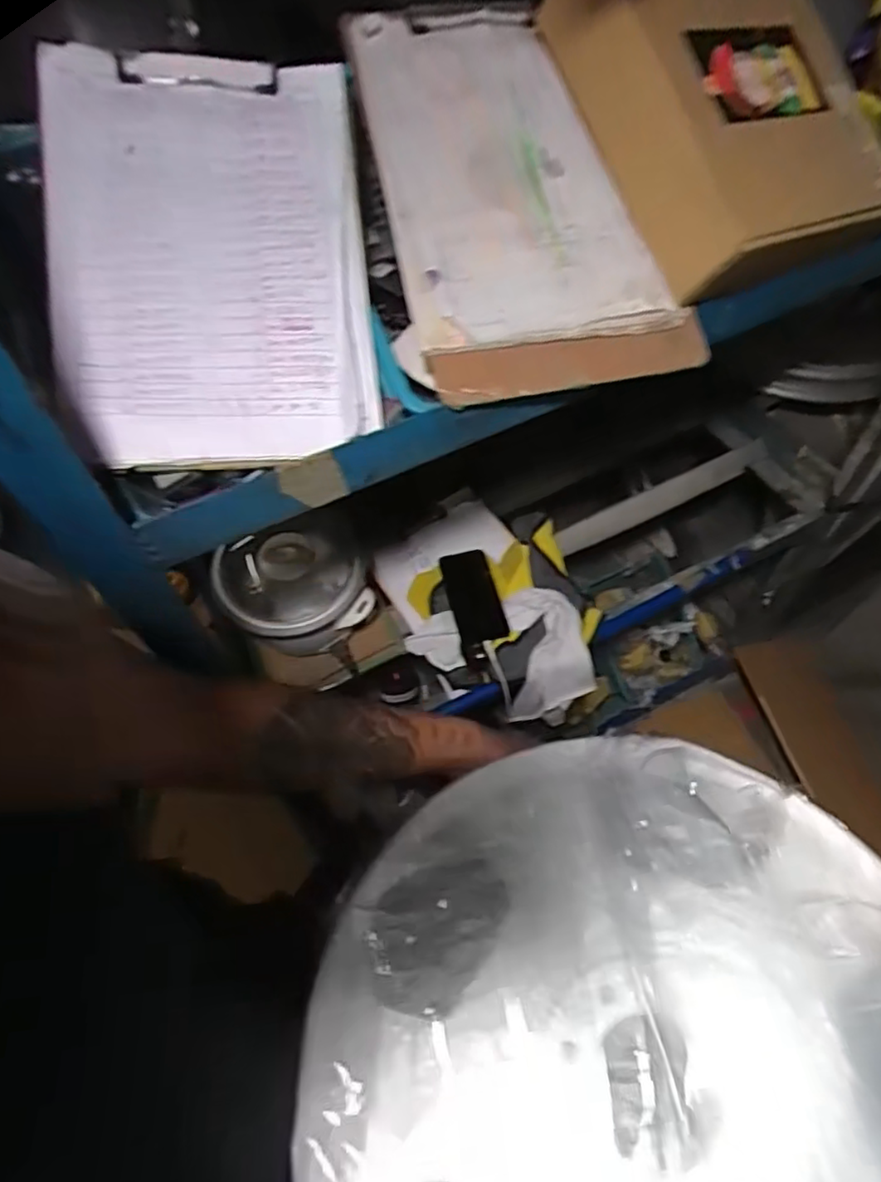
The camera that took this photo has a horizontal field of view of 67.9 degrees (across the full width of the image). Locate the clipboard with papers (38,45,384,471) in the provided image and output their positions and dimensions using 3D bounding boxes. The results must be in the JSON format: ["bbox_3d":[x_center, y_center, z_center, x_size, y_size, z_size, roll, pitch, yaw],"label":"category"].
[{"bbox_3d":[-0.160,-0.241,0.469,0.210,0.021,0.301,-5,84,-10],"label":"clipboard with papers"}]

